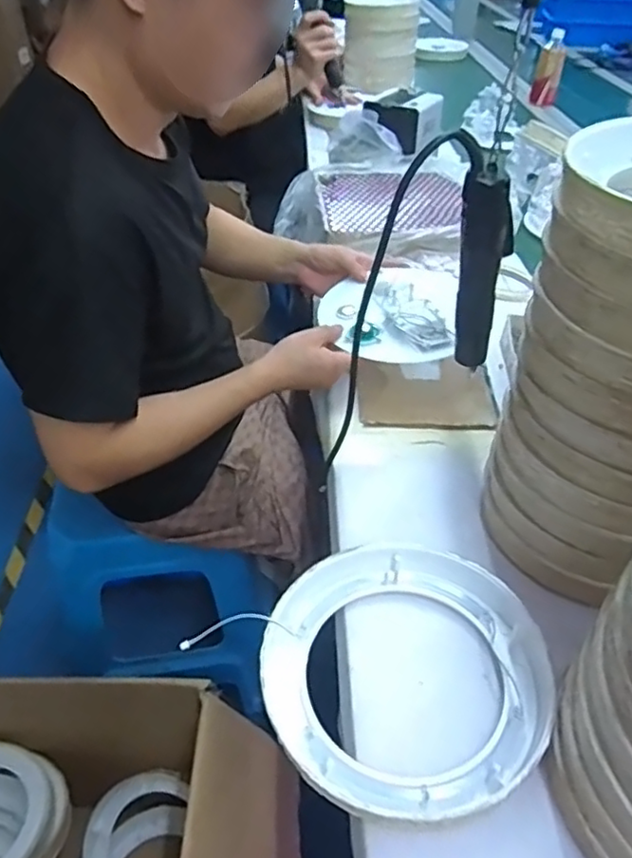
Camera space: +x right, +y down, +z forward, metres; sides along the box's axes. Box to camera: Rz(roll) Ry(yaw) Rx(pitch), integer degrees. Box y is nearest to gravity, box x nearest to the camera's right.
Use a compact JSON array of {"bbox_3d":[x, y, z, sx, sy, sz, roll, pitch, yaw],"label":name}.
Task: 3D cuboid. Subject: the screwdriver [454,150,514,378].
[{"bbox_3d":[0.151,-0.147,0.583,0.048,0.202,0.033,12,42,11],"label":"screwdriver"}]

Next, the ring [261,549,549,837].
[{"bbox_3d":[0.066,0.184,0.483,0.213,0.029,0.215,1,41,-1],"label":"ring"}]

